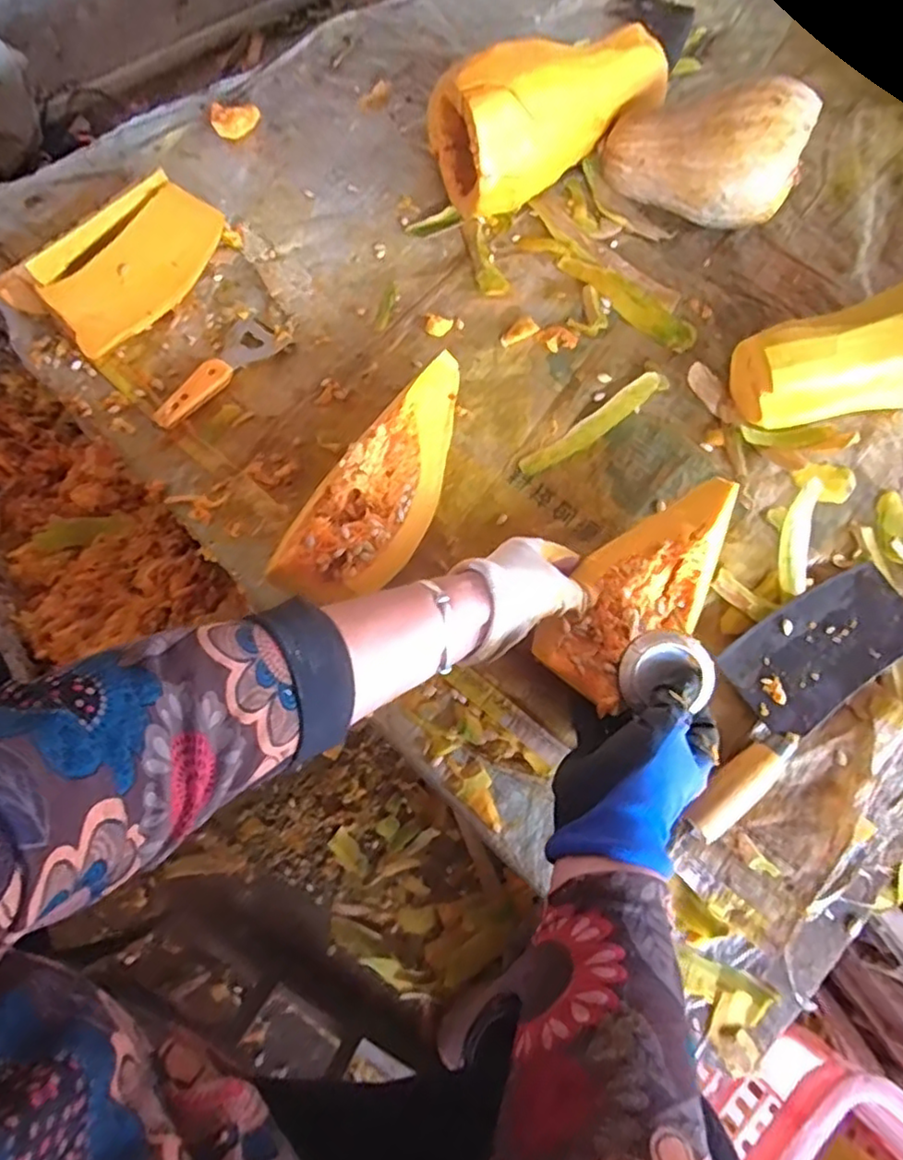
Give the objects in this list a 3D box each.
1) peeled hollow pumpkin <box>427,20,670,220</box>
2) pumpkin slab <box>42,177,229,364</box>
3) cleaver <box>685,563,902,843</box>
[{"bbox_3d":[0.108,-0.449,0.623,0.233,0.128,0.111,-25,73,-8],"label":"peeled hollow pumpkin"},{"bbox_3d":[-0.294,-0.295,0.606,0.077,0.021,0.186,40,74,-10],"label":"pumpkin slab"},{"bbox_3d":[0.262,0.078,0.497,0.267,0.028,0.089,-35,75,-11],"label":"cleaver"}]

